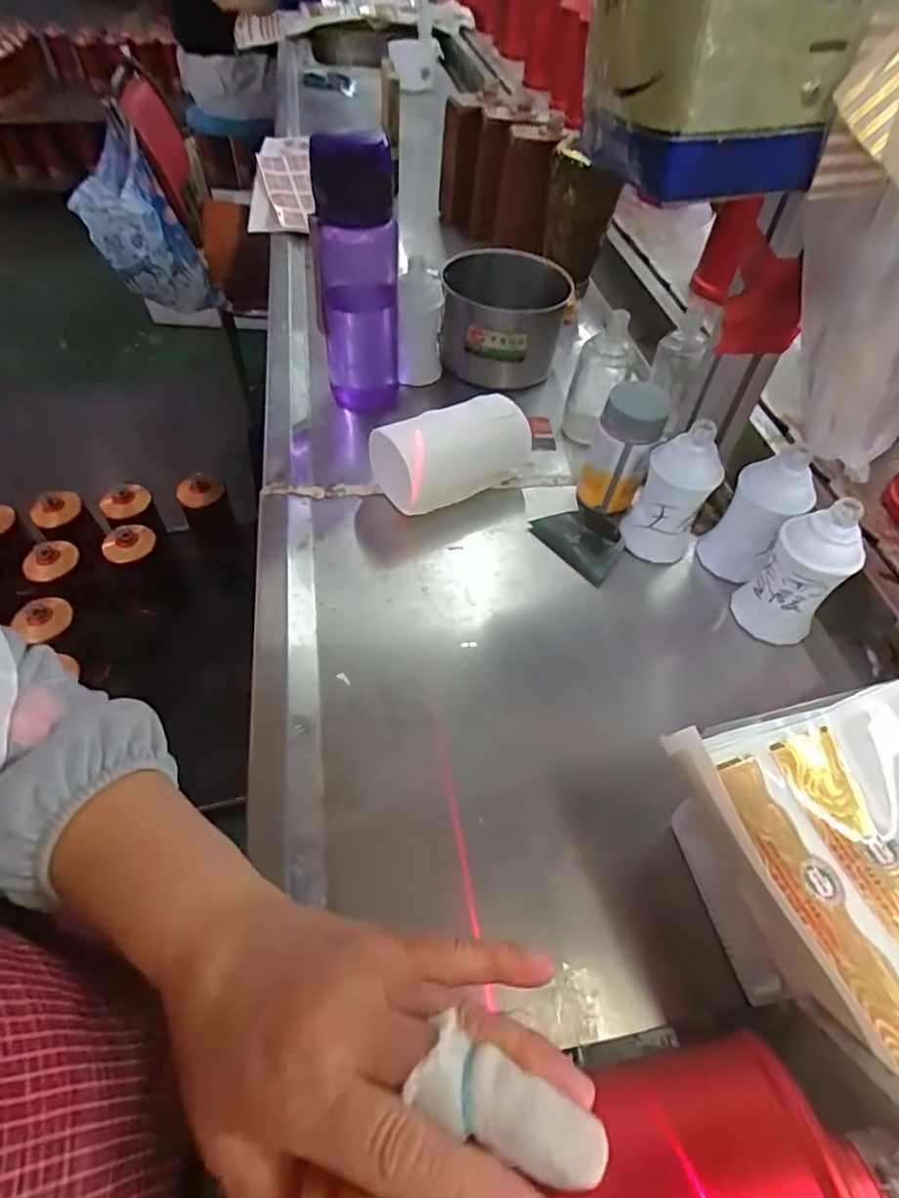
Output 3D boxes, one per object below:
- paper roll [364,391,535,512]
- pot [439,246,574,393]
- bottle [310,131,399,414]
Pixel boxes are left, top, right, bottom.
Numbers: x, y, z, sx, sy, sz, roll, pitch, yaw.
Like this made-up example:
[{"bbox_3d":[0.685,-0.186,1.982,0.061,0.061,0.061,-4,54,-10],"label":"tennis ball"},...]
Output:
[{"bbox_3d":[0.002,-0.132,0.550,0.136,0.065,0.066,-27,57,-22],"label":"paper roll"},{"bbox_3d":[0.058,-0.306,0.663,0.130,0.099,0.126,1,51,-2],"label":"pot"},{"bbox_3d":[-0.085,-0.283,0.564,0.071,0.239,0.077,-2,51,-5],"label":"bottle"}]

